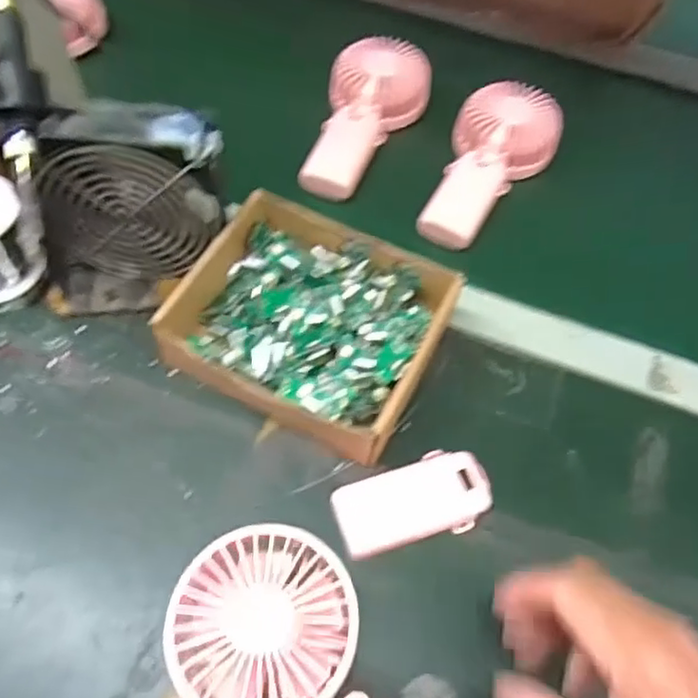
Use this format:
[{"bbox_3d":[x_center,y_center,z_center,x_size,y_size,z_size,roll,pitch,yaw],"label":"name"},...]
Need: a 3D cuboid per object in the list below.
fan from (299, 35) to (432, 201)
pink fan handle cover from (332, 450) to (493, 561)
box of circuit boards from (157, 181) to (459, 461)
[{"bbox_3d":[0.017,-0.205,0.562,0.087,0.046,0.167,14,60,4],"label":"fan"},{"bbox_3d":[0.041,0.096,0.402,0.097,0.016,0.049,-14,62,-12],"label":"pink fan handle cover"},{"bbox_3d":[-0.027,-0.015,0.438,0.165,0.054,0.152,25,61,10],"label":"box of circuit boards"}]

